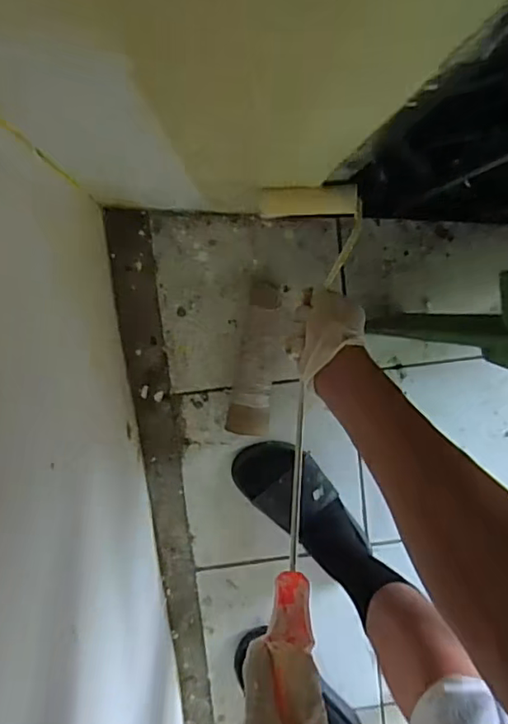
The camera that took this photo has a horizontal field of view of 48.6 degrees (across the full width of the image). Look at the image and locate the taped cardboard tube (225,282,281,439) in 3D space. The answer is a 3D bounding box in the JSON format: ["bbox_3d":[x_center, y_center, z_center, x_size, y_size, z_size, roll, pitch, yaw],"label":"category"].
[{"bbox_3d":[0.000,-0.008,0.887,0.069,0.057,0.242,7,99,-4],"label":"taped cardboard tube"}]

